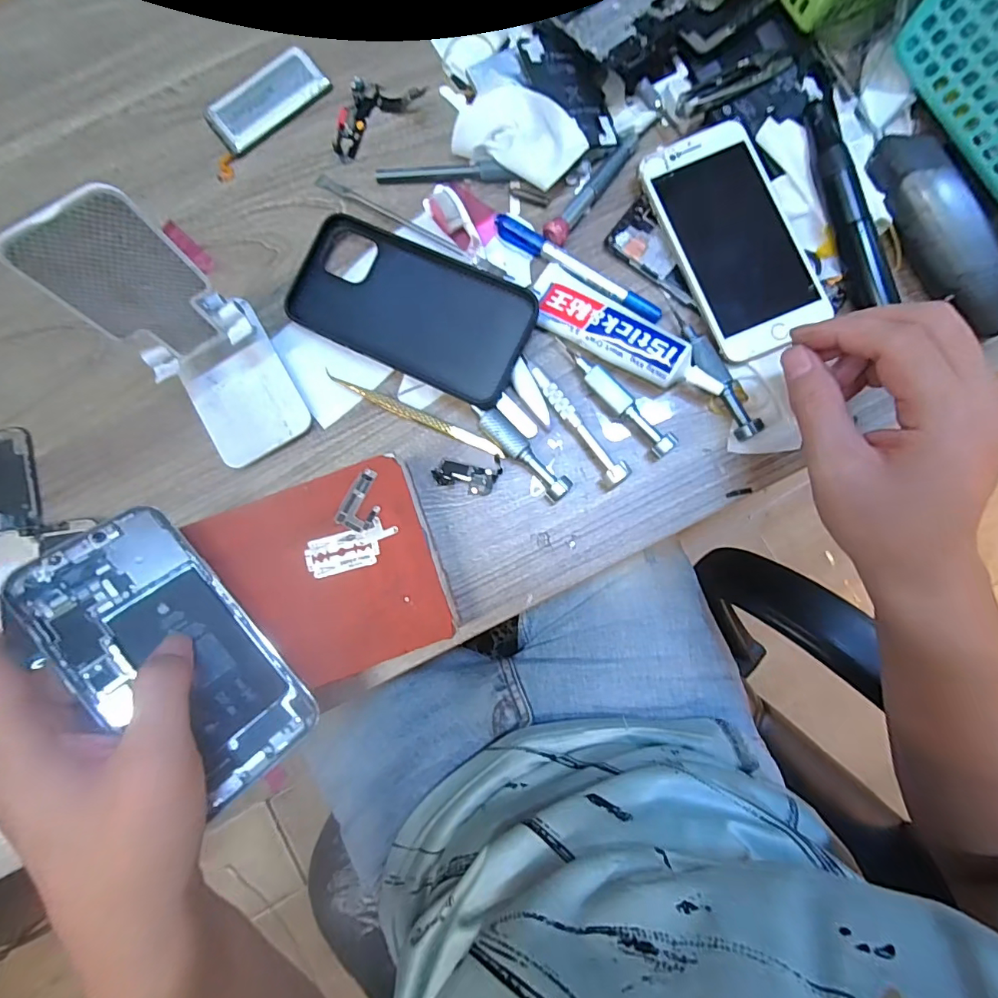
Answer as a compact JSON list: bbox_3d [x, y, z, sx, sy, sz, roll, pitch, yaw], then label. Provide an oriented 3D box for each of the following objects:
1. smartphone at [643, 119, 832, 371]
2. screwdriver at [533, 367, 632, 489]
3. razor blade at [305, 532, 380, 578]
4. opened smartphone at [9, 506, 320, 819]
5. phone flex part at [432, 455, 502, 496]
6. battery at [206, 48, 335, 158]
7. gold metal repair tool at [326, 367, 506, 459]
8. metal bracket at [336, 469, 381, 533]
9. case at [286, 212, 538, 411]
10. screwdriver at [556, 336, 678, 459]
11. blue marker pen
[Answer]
[{"bbox_3d":[0.158,-0.174,0.324,0.078,0.012,0.155,-23,85,0],"label":"smartphone"},{"bbox_3d":[0.052,-0.049,0.317,0.017,0.017,0.094,-35,85,-1],"label":"screwdriver"},{"bbox_3d":[-0.091,0.032,0.279,0.041,0.004,0.022,-15,84,0],"label":"razor blade"},{"bbox_3d":[-0.174,0.082,0.253,0.075,0.007,0.157,-39,89,-28],"label":"opened smartphone"},{"bbox_3d":[-0.020,-0.014,0.319,0.045,0.010,0.025,-8,85,1],"label":"phone flex part"},{"bbox_3d":[-0.172,-0.294,0.354,0.088,0.007,0.045,-36,85,-1],"label":"battery"},{"bbox_3d":[-0.056,-0.056,0.326,0.127,0.009,0.009,23,86,3],"label":"gold metal repair tool"},{"bbox_3d":[-0.079,0.001,0.283,0.021,0.004,0.035,24,85,4],"label":"metal bracket"},{"bbox_3d":[-0.059,-0.130,0.324,0.161,0.020,0.083,26,86,4],"label":"case"},{"bbox_3d":[0.076,-0.067,0.318,0.018,0.016,0.103,-45,85,-2],"label":"screwdriver"},{"bbox_3d":[0.053,-0.157,0.330,0.129,0.008,0.013,35,87,4],"label":"blue marker pen"}]

